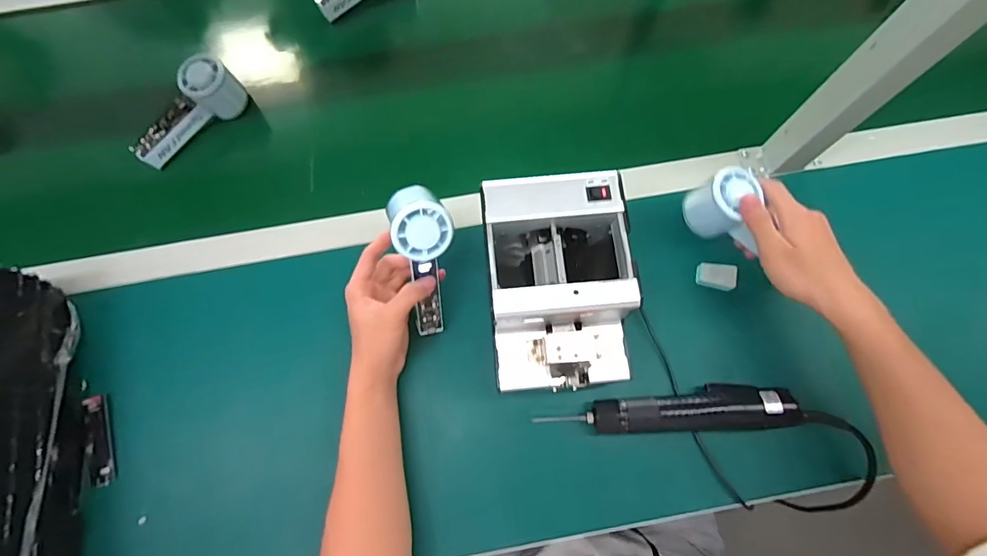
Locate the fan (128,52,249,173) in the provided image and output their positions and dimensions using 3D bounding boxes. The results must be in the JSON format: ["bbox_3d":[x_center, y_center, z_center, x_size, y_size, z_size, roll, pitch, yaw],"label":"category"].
[{"bbox_3d":[-0.387,-0.207,0.569,0.046,0.063,0.150,35,77,10],"label":"fan"}]

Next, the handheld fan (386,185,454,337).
[{"bbox_3d":[-0.067,-0.011,0.464,0.059,0.149,0.056,-4,32,0],"label":"handheld fan"}]

